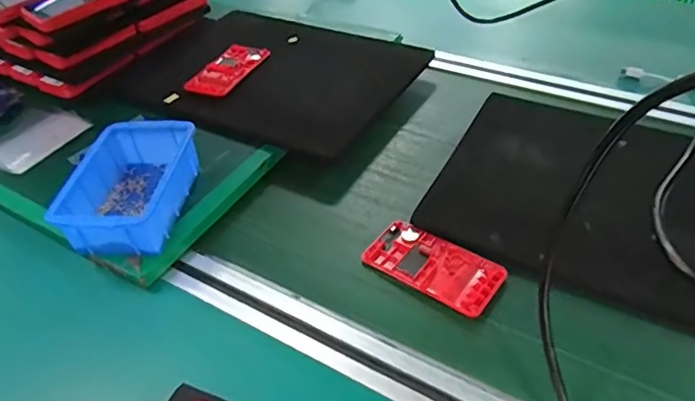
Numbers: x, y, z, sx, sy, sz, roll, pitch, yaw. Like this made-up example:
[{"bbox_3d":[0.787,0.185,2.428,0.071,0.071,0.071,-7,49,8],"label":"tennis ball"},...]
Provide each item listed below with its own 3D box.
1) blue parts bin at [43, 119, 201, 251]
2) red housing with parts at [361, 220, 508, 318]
[{"bbox_3d":[-0.211,-0.015,0.543,0.101,0.054,0.148,3,43,9],"label":"blue parts bin"},{"bbox_3d":[0.076,0.058,0.496,0.120,0.009,0.060,24,50,28],"label":"red housing with parts"}]

